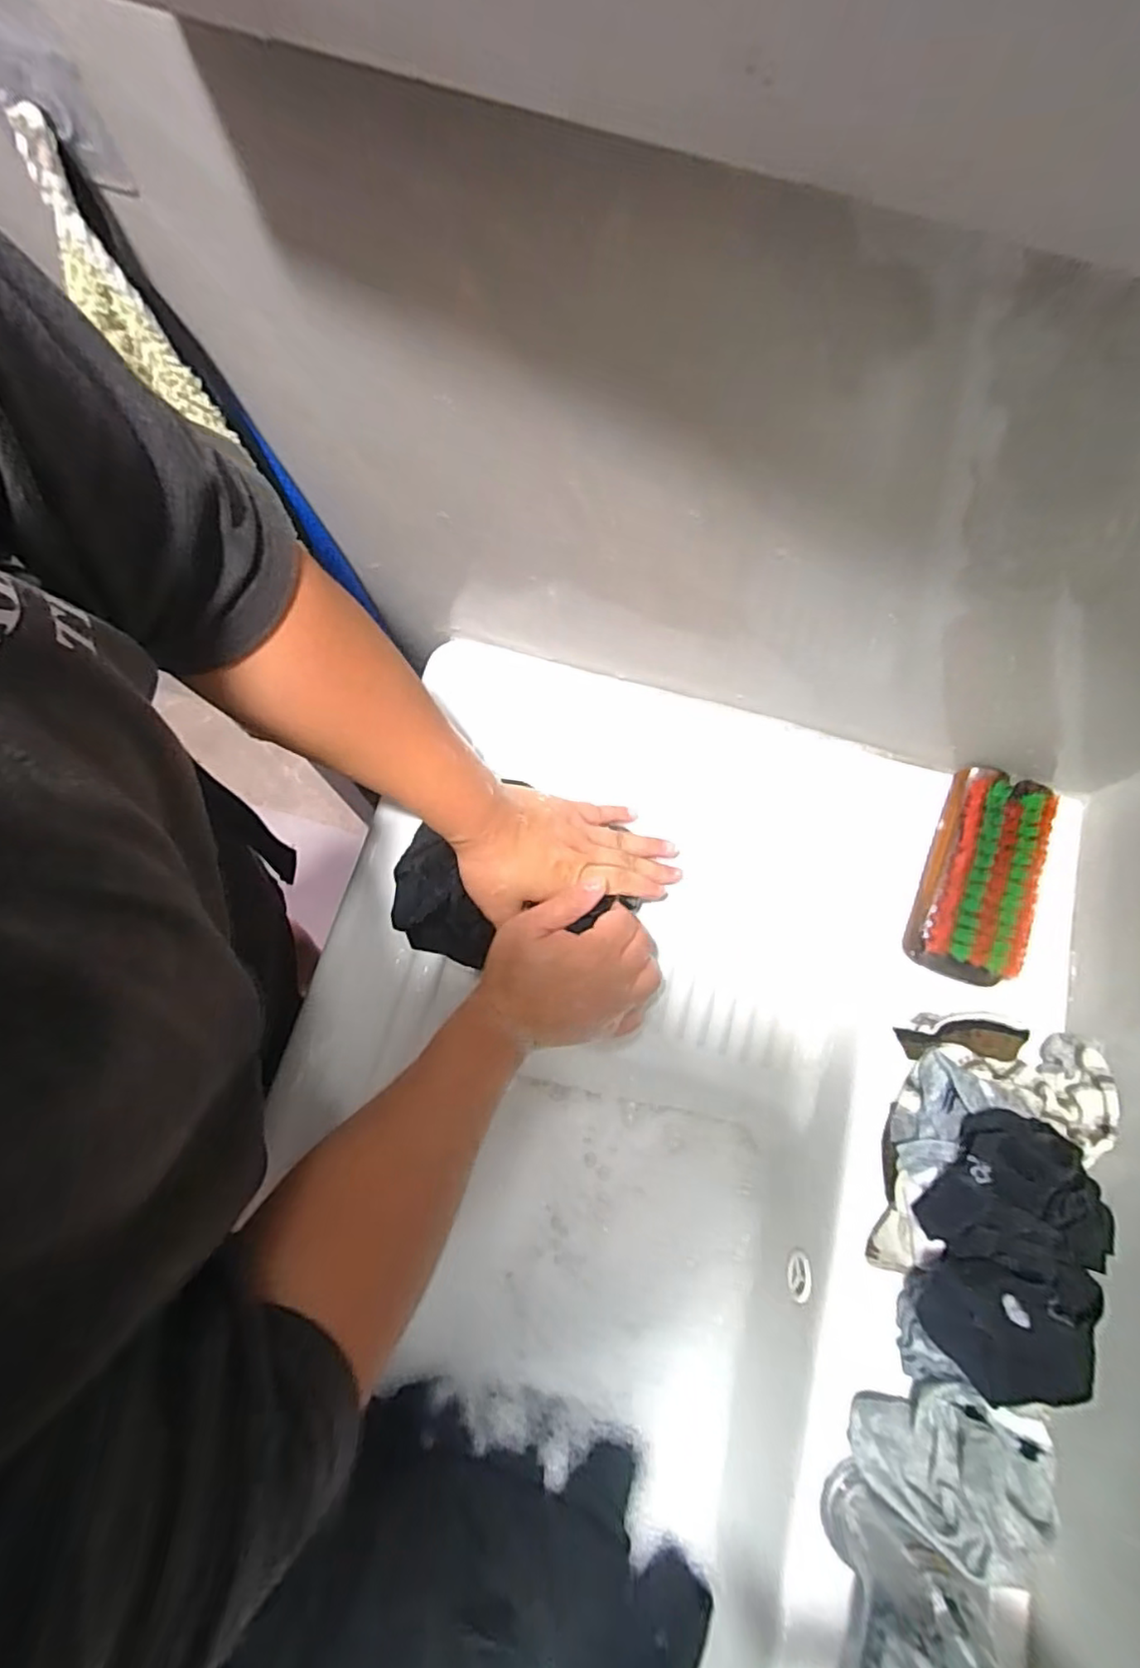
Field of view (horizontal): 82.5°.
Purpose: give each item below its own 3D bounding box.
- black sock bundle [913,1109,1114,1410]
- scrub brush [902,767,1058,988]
[{"bbox_3d":[0.234,0.225,0.348,0.089,0.058,0.135,22,74,4],"label":"black sock bundle"},{"bbox_3d":[0.274,0.026,0.434,0.063,0.048,0.141,16,74,3],"label":"scrub brush"}]

